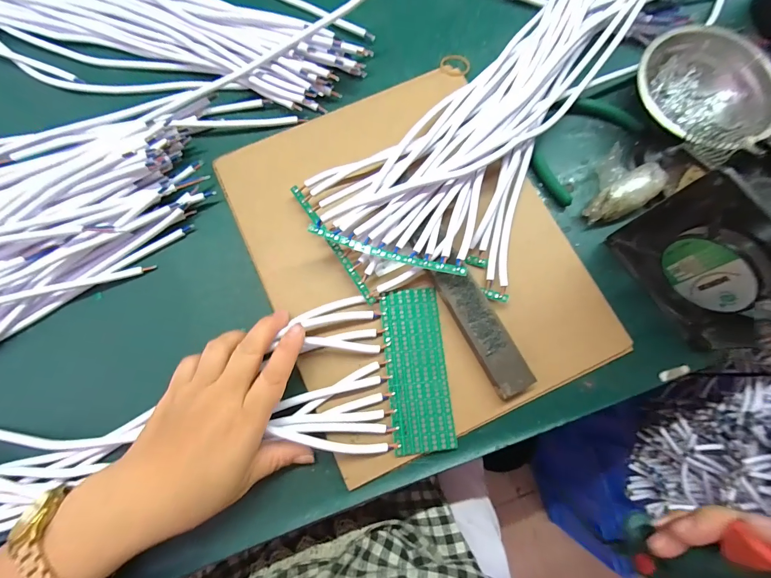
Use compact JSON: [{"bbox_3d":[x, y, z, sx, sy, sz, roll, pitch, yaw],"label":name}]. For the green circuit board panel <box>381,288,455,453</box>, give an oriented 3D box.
[{"bbox_3d":[0.025,0.063,0.284,0.047,0.004,0.127,-4,77,-6],"label":"green circuit board panel"}]

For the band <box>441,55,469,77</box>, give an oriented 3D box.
[{"bbox_3d":[0.071,-0.225,0.357,0.030,0.005,0.028,0,77,1],"label":"band"}]

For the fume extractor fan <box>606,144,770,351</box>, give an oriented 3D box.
[{"bbox_3d":[0.241,-0.017,0.250,0.044,0.117,0.124,-32,79,-6],"label":"fume extractor fan"}]

